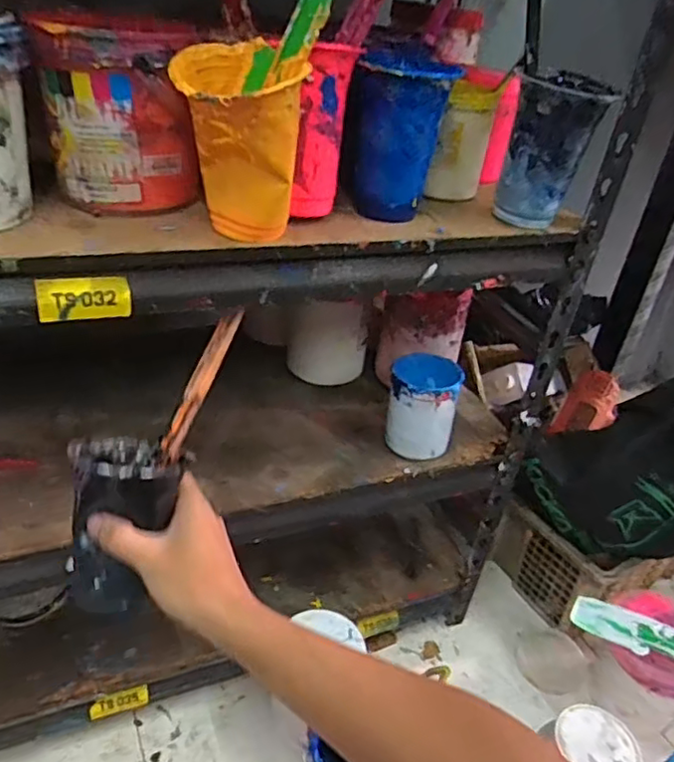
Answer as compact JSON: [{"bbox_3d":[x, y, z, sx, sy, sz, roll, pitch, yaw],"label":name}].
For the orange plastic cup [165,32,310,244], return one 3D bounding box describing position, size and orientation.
[{"bbox_3d":[-0.066,-0.156,0.428,0.083,0.117,0.074,-2,34,-14],"label":"orange plastic cup"}]

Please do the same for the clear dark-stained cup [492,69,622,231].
[{"bbox_3d":[0.182,-0.194,0.538,0.071,0.113,0.076,12,34,7],"label":"clear dark-stained cup"}]

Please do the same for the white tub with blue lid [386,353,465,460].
[{"bbox_3d":[0.091,0.034,0.690,0.074,0.106,0.080,12,34,7],"label":"white tub with blue lid"}]

